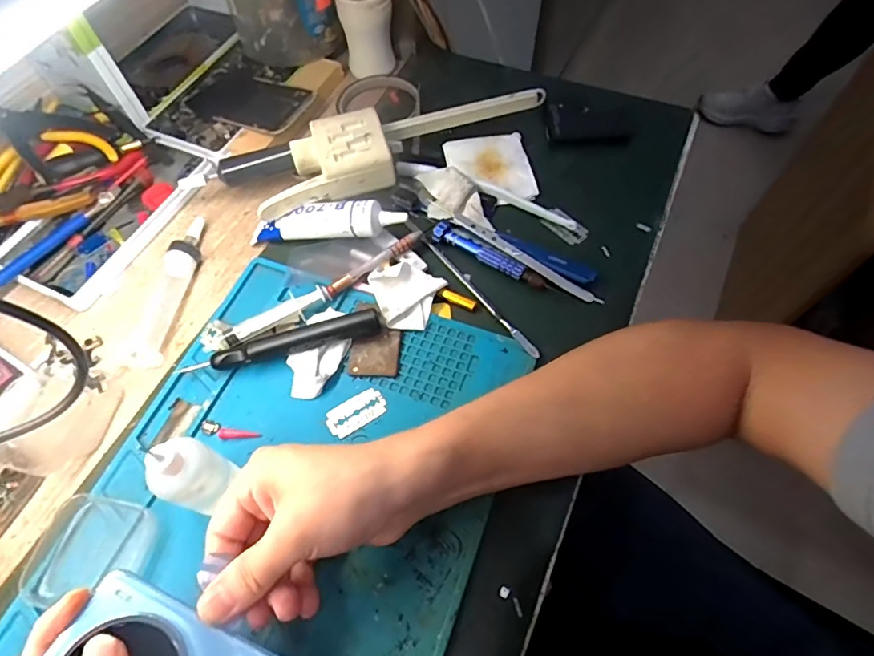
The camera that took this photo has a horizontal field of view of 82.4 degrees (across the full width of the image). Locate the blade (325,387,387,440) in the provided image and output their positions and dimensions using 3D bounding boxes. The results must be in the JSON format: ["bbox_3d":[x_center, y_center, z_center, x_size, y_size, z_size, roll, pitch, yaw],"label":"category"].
[{"bbox_3d":[-0.057,0.060,0.354,0.043,0.004,0.023,-33,65,-16],"label":"blade"}]

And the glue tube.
[{"bbox_3d":[-0.091,-0.092,0.419,0.129,0.033,0.033,4,61,4],"label":"glue tube"}]

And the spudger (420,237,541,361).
[{"bbox_3d":[0.032,-0.028,0.397,0.007,0.004,0.142,-33,65,-16],"label":"spudger"}]

